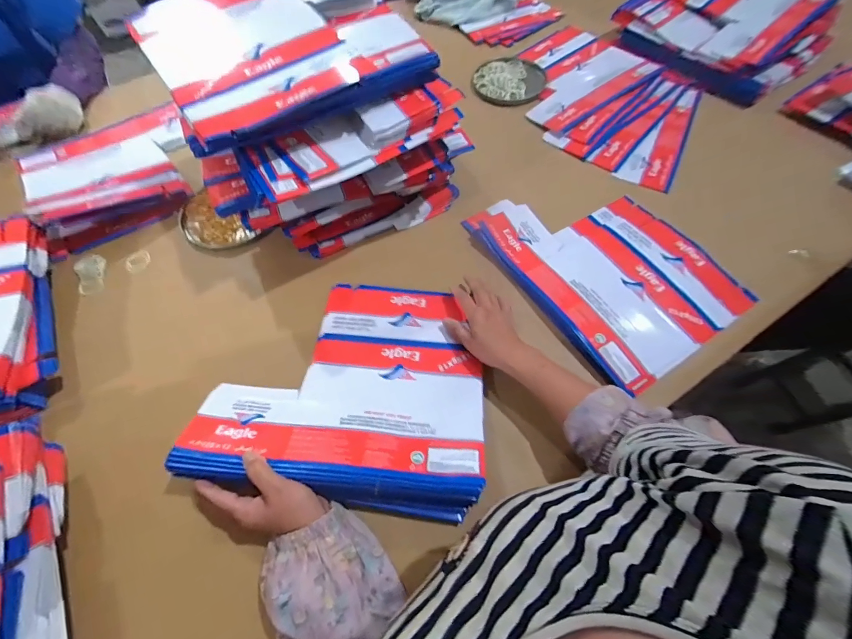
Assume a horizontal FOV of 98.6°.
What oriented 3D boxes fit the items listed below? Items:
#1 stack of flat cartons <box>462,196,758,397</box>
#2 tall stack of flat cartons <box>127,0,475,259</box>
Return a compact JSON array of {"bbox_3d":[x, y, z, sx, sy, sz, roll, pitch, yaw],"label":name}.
[{"bbox_3d":[0.291,-0.098,0.609,0.293,0.032,0.385,-28,66,-14],"label":"stack of flat cartons"},{"bbox_3d":[-0.160,-0.332,0.600,0.405,0.239,0.344,-27,65,-13],"label":"tall stack of flat cartons"}]

